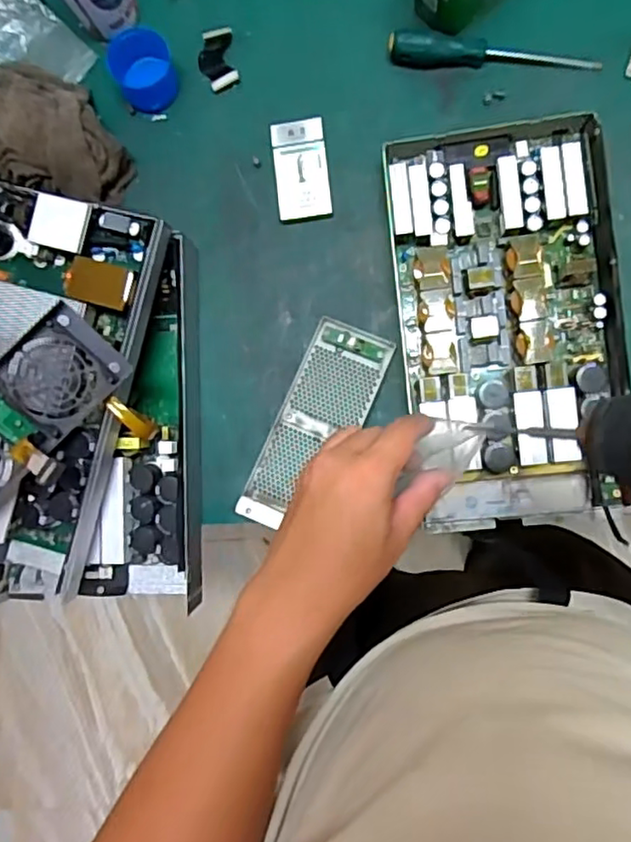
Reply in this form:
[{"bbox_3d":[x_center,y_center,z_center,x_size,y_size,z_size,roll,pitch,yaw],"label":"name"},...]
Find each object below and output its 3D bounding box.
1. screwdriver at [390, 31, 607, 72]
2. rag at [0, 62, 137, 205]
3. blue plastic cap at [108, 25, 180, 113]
[{"bbox_3d":[0.183,-0.376,0.640,0.215,0.029,0.027,7,92,6],"label":"screwdriver"},{"bbox_3d":[-0.296,-0.315,0.671,0.202,0.066,0.130,23,93,5],"label":"rag"},{"bbox_3d":[-0.182,-0.376,0.666,0.065,0.045,0.070,-33,87,5],"label":"blue plastic cap"}]

